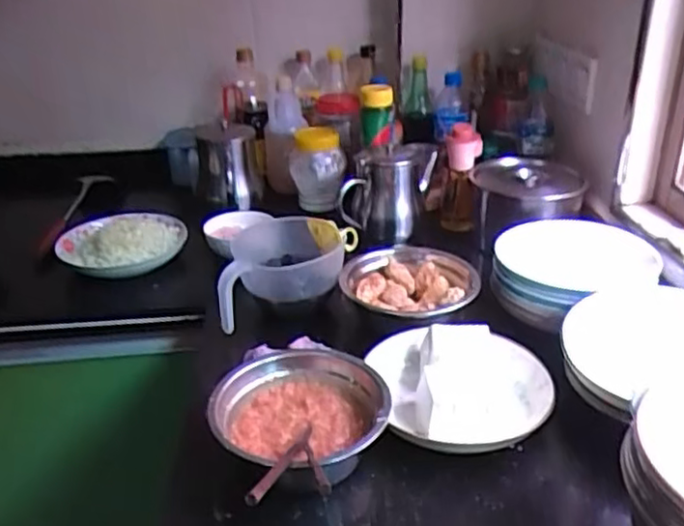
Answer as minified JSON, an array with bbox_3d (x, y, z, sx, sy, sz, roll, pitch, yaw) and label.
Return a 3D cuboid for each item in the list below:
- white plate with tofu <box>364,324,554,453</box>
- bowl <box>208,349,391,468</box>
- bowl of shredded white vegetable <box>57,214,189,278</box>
[{"bbox_3d":[0.133,0.122,0.711,0.182,0.043,0.186,-2,27,1],"label":"white plate with tofu"},{"bbox_3d":[-0.039,0.152,0.655,0.160,0.070,0.164,-2,27,1],"label":"bowl"},{"bbox_3d":[-0.343,-0.036,1.048,0.178,0.057,0.162,-21,32,-32],"label":"bowl of shredded white vegetable"}]

